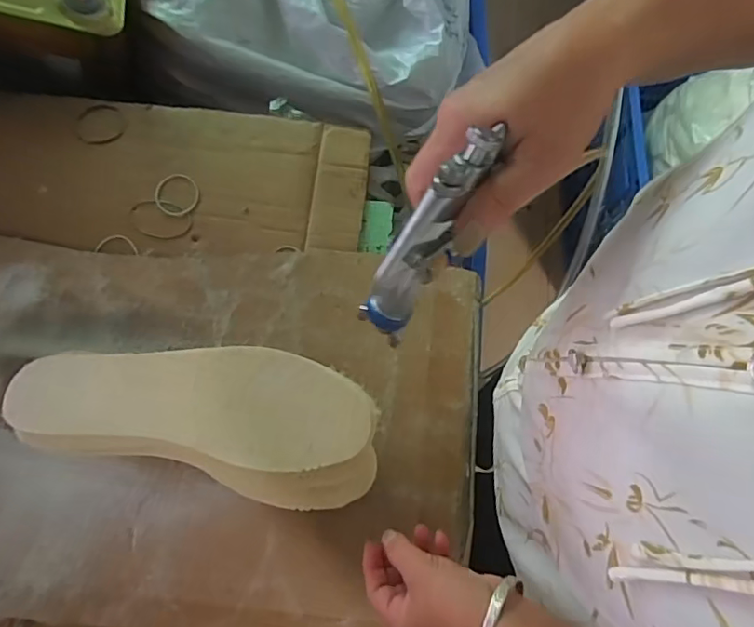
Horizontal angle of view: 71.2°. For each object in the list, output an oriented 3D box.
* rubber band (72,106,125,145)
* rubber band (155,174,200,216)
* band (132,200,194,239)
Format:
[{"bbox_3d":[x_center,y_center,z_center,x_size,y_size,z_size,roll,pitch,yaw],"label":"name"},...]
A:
[{"bbox_3d":[-0.321,-0.220,0.611,0.058,0.004,0.055,1,72,-2],"label":"rubber band"},{"bbox_3d":[-0.221,-0.132,0.584,0.049,0.004,0.048,1,80,-5],"label":"rubber band"},{"bbox_3d":[-0.240,-0.105,0.583,0.072,0.006,0.043,10,78,5],"label":"band"}]

